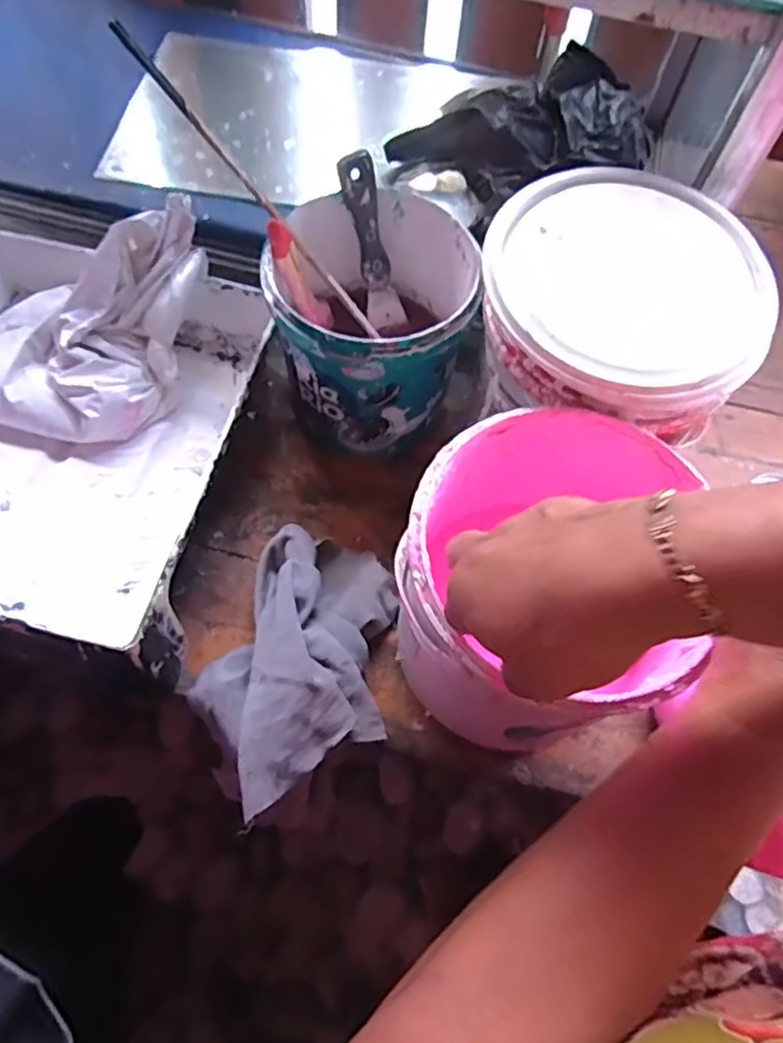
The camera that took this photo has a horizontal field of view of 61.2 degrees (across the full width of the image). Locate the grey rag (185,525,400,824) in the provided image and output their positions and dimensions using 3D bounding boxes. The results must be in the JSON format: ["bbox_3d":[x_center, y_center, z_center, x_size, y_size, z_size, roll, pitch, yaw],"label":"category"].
[{"bbox_3d":[-0.065,0.106,0.487,0.142,0.060,0.198,25,65,8],"label":"grey rag"}]

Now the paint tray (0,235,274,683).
[{"bbox_3d":[-0.283,-0.073,0.559,0.290,0.065,0.344,10,64,1],"label":"paint tray"}]

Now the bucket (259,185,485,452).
[{"bbox_3d":[-0.018,-0.162,0.561,0.154,0.160,0.156,1,64,-3],"label":"bucket"}]

